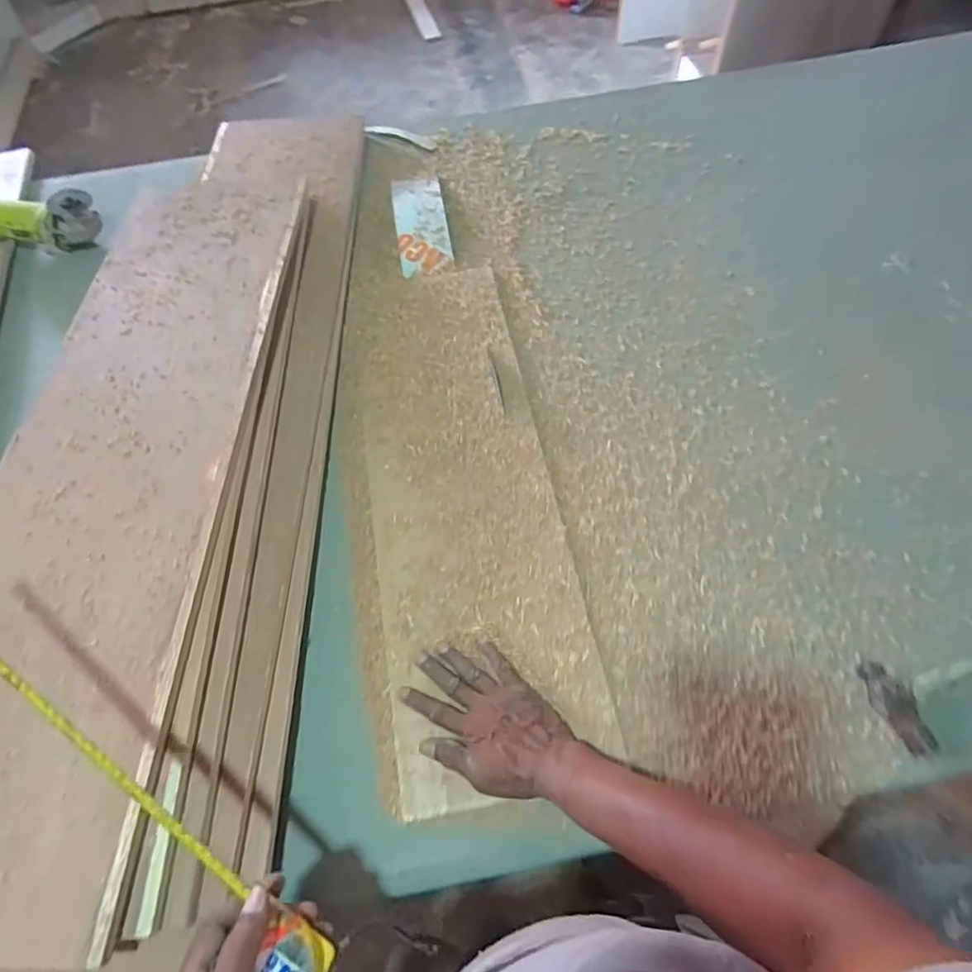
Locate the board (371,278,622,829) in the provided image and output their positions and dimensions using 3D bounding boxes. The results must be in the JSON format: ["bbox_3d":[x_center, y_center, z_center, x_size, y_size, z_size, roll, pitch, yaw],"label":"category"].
[{"bbox_3d":[-0.027,-0.015,0.722,0.231,0.015,0.720,-9,61,-3],"label":"board"}]

